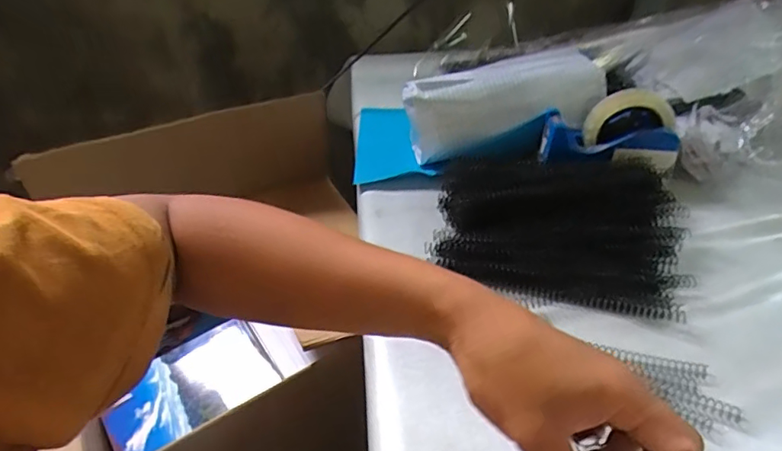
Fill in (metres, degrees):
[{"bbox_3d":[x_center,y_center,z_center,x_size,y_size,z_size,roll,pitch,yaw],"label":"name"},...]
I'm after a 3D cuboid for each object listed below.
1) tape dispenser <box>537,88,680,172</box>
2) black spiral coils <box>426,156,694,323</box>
[{"bbox_3d":[0.266,-0.115,0.642,0.157,0.088,0.059,5,-3,12],"label":"tape dispenser"},{"bbox_3d":[0.183,-0.008,0.575,0.260,0.066,0.207,7,41,9],"label":"black spiral coils"}]

